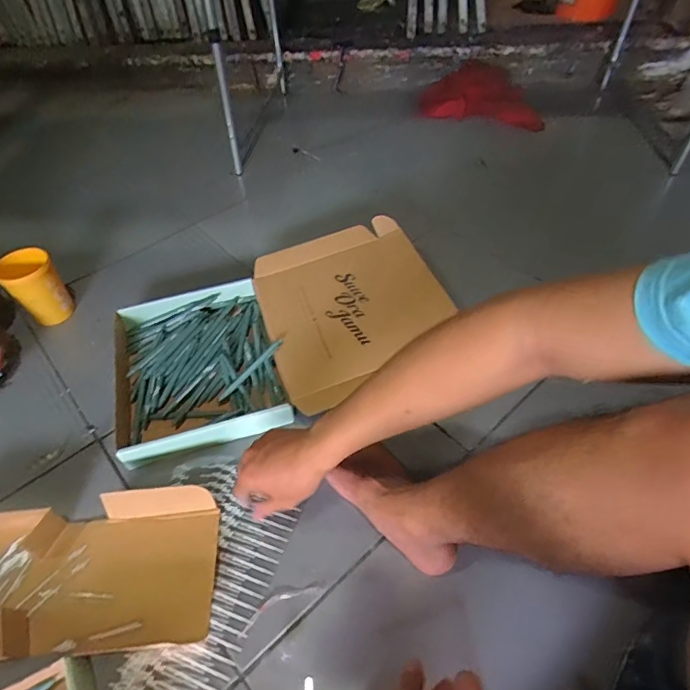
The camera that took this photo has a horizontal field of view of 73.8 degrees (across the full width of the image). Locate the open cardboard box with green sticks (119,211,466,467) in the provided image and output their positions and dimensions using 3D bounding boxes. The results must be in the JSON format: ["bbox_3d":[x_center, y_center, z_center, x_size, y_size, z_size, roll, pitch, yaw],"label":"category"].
[{"bbox_3d":[-0.109,-0.022,0.789,0.556,0.106,0.358,-19,51,-13],"label":"open cardboard box with green sticks"}]

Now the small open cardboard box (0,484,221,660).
[{"bbox_3d":[-0.350,0.283,0.574,0.362,0.040,0.175,-7,49,-3],"label":"small open cardboard box"}]

